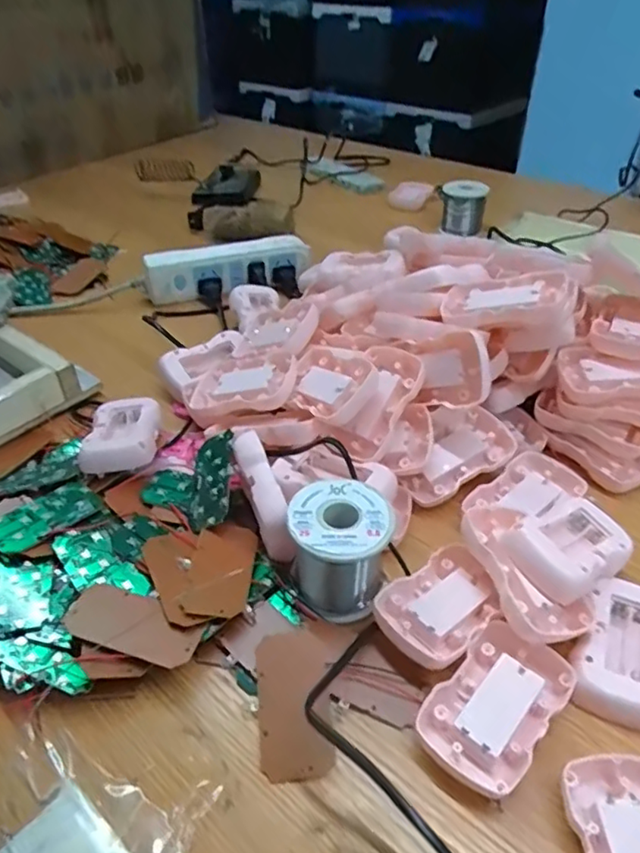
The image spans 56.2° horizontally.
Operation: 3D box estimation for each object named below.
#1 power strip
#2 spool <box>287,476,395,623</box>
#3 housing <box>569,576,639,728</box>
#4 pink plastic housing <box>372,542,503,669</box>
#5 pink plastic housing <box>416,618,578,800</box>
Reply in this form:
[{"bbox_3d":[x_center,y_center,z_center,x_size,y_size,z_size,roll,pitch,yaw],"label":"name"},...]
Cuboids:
[{"bbox_3d":[-0.103,-0.187,0.693,0.194,0.041,0.042,-16,42,-17],"label":"power strip"},{"bbox_3d":[0.013,0.073,0.366,0.058,0.056,0.061,11,41,14],"label":"spool"},{"bbox_3d":[0.174,0.127,0.342,0.050,0.016,0.087,17,43,21],"label":"housing"},{"bbox_3d":[0.074,0.108,0.357,0.081,0.019,0.053,-30,47,-30],"label":"pink plastic housing"},{"bbox_3d":[0.092,0.147,0.314,0.052,0.016,0.085,29,49,32],"label":"pink plastic housing"}]

